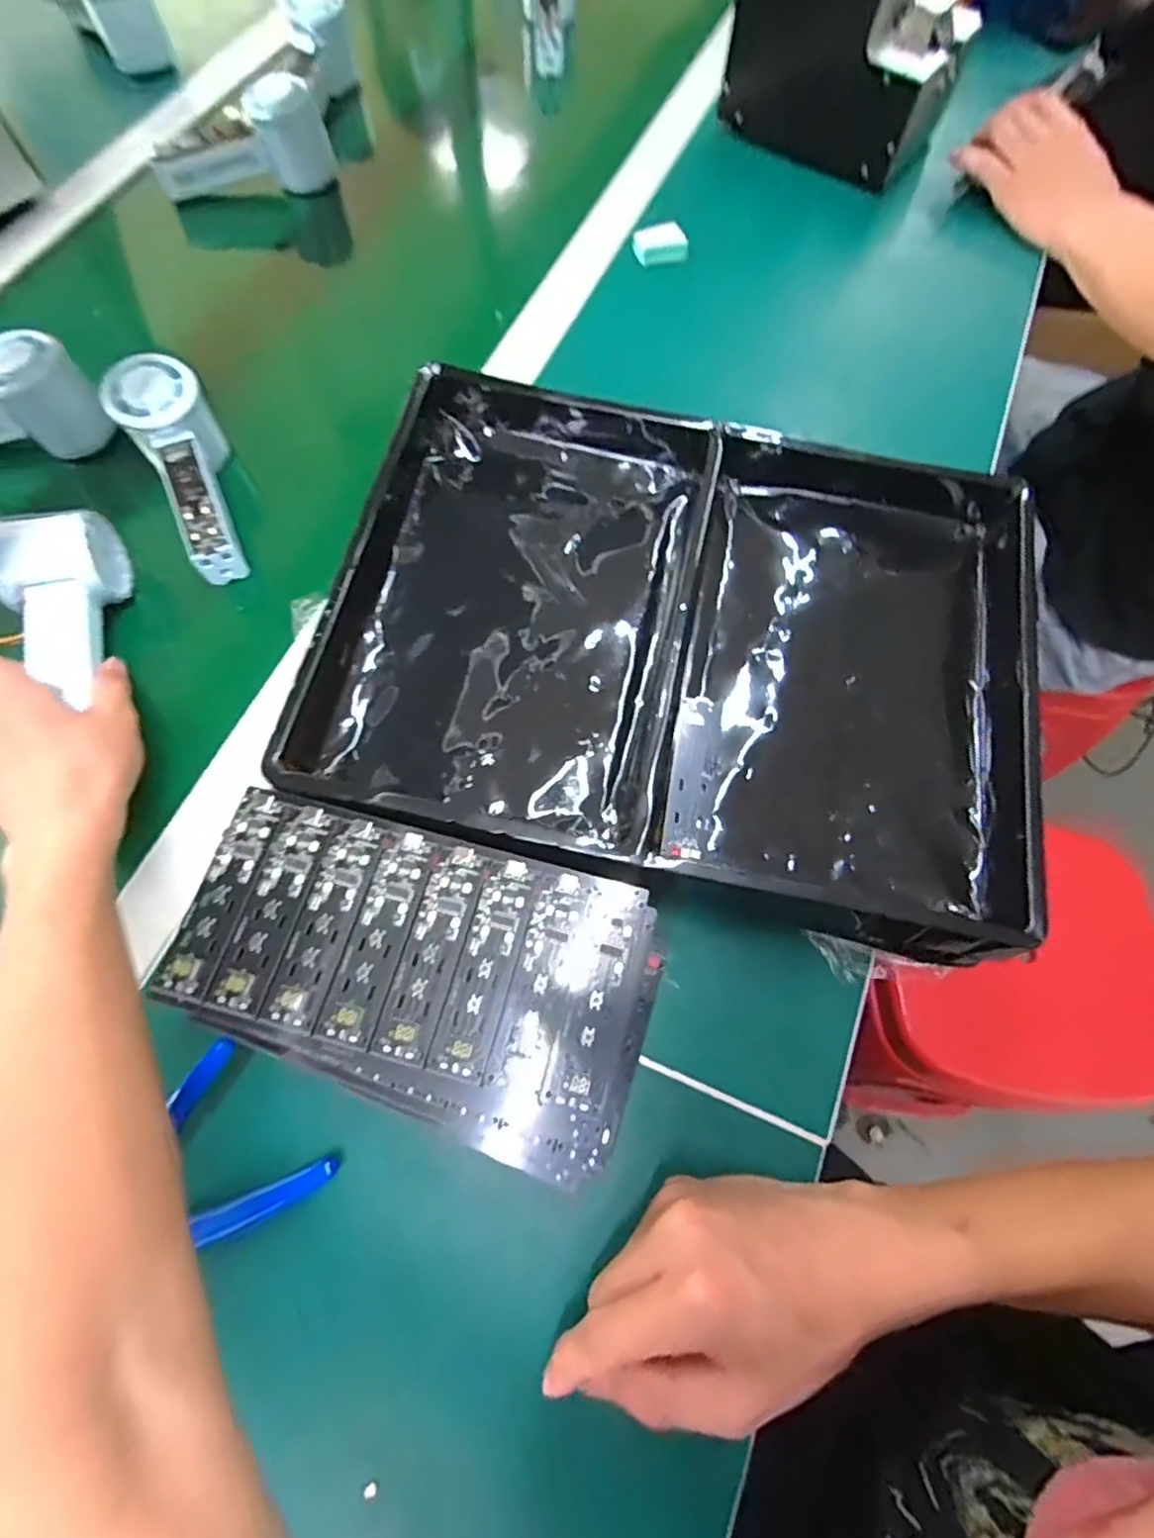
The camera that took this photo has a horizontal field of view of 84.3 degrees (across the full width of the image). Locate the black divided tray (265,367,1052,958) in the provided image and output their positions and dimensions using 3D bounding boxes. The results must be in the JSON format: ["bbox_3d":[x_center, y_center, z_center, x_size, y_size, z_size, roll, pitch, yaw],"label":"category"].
[{"bbox_3d":[0.059,-0.076,0.357,0.367,0.053,0.285,15,67,5],"label":"black divided tray"}]

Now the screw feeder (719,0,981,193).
[{"bbox_3d":[0.248,-0.661,0.567,0.190,0.144,0.132,33,72,11],"label":"screw feeder"}]

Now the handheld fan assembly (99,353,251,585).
[{"bbox_3d":[-0.265,-0.204,0.430,0.057,0.065,0.157,-21,68,-10],"label":"handheld fan assembly"}]

